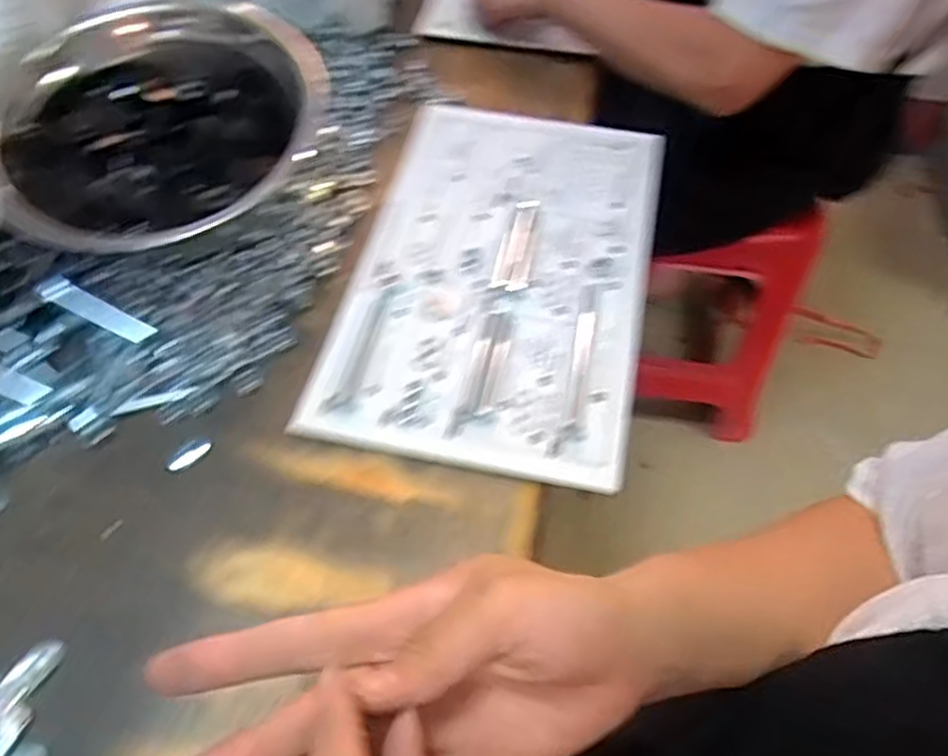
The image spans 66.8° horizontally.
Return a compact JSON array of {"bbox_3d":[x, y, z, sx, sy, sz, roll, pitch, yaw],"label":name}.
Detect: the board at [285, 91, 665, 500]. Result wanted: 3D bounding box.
[{"bbox_3d":[0.025,-0.099,0.624,0.244,0.015,0.393,11,56,4],"label":"board"}]

